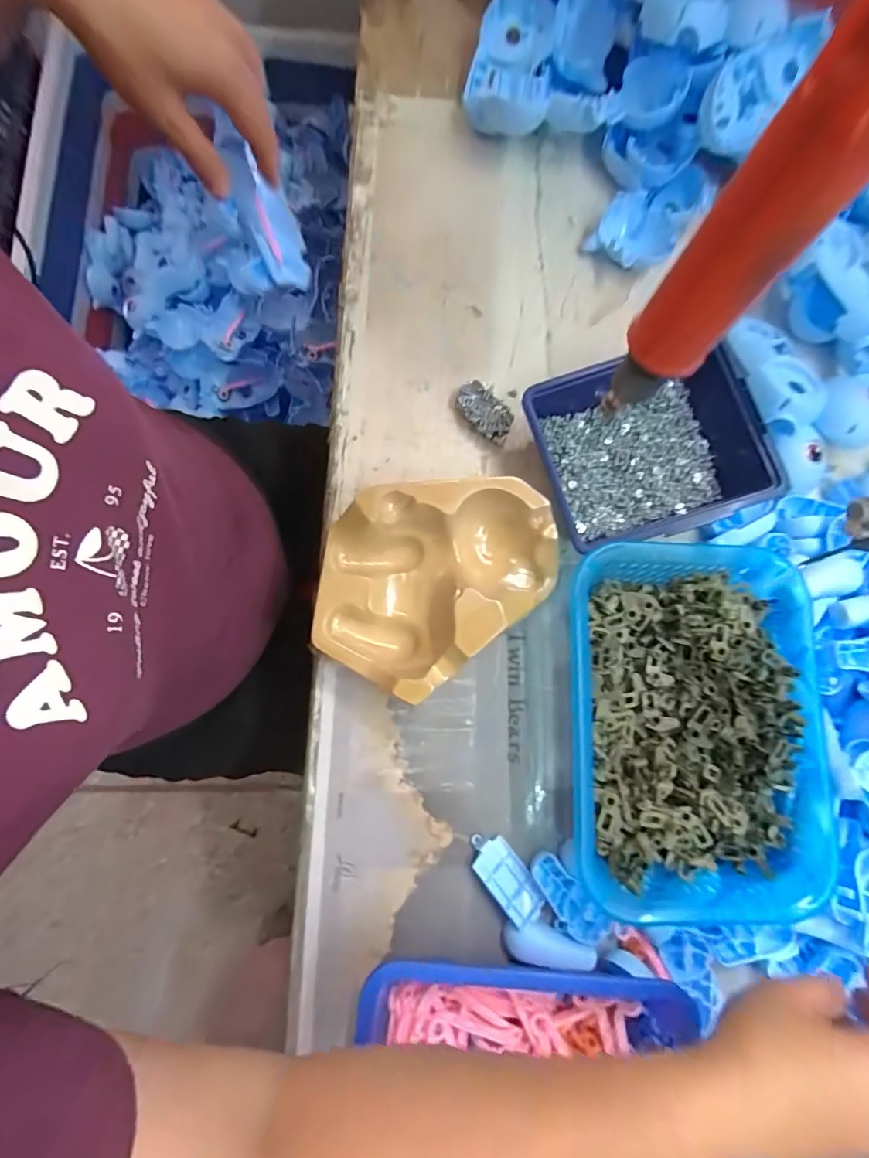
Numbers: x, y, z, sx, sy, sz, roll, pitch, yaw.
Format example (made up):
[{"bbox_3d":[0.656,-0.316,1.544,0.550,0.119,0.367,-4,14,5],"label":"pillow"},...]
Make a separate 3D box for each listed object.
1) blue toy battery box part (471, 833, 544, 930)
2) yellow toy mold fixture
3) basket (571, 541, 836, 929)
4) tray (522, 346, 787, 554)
[{"bbox_3d":[0.053,0.222,0.362,0.031,0.011,0.068,-38,84,-10],"label":"blue toy battery box part"},{"bbox_3d":[-0.006,-0.007,0.381,0.198,0.053,0.145,-38,85,-10],"label":"yellow toy mold fixture"},{"bbox_3d":[0.196,0.106,0.365,0.188,0.054,0.258,1,79,-4],"label":"basket"},{"bbox_3d":[0.171,-0.108,0.393,0.176,0.057,0.143,-13,81,-7],"label":"tray"}]

